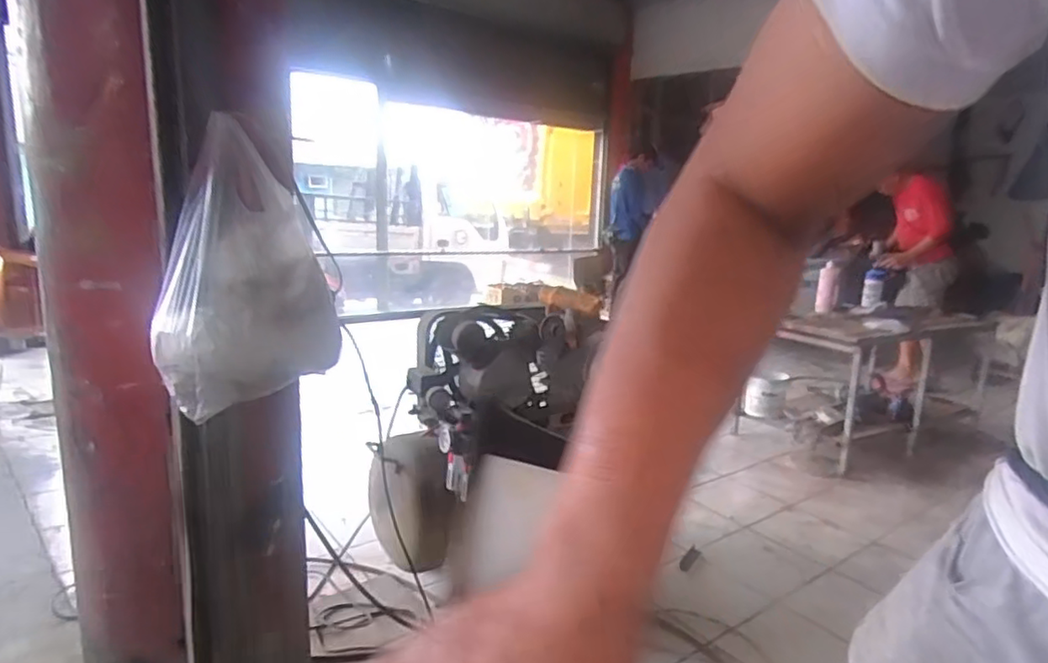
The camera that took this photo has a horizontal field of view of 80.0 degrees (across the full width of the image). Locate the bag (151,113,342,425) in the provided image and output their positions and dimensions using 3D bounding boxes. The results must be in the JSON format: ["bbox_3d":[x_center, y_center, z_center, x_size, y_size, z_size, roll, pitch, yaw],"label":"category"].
[{"bbox_3d":[-0.388,-0.087,0.871,0.115,0.341,0.241,9,13,28],"label":"bag"}]

